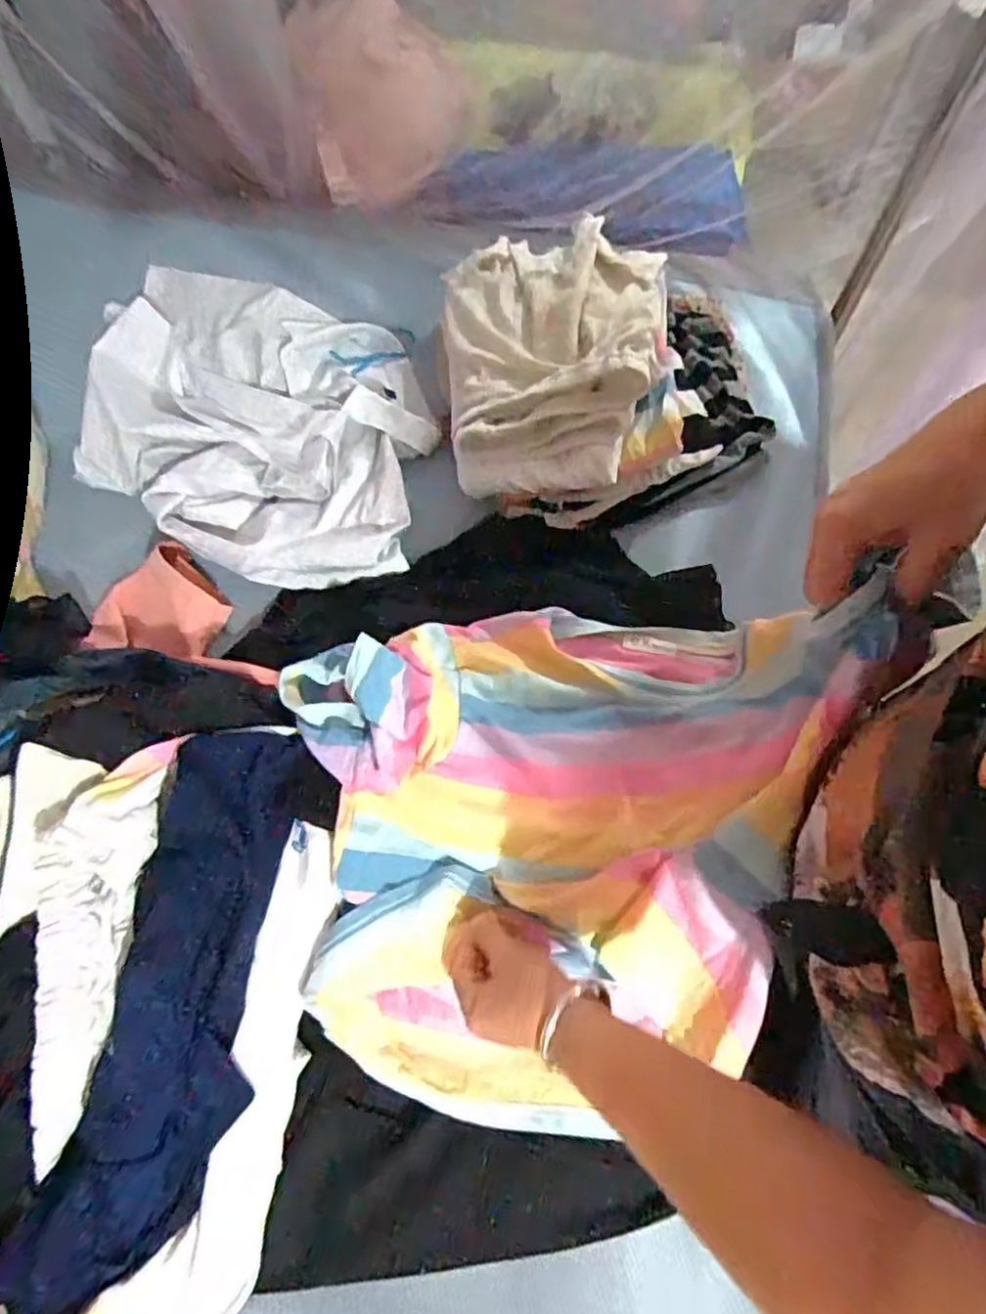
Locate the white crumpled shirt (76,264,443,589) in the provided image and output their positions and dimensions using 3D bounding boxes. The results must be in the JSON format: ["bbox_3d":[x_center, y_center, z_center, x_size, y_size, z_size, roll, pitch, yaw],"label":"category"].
[{"bbox_3d":[-0.268,-0.287,0.760,0.406,0.067,0.411,9,67,5],"label":"white crumpled shirt"}]

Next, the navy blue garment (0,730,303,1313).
[{"bbox_3d":[-0.229,0.253,0.504,0.128,0.047,0.405,11,67,6],"label":"navy blue garment"}]

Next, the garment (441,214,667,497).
[{"bbox_3d":[0.052,-0.319,0.684,0.219,0.105,0.285,3,67,3],"label":"garment"}]

